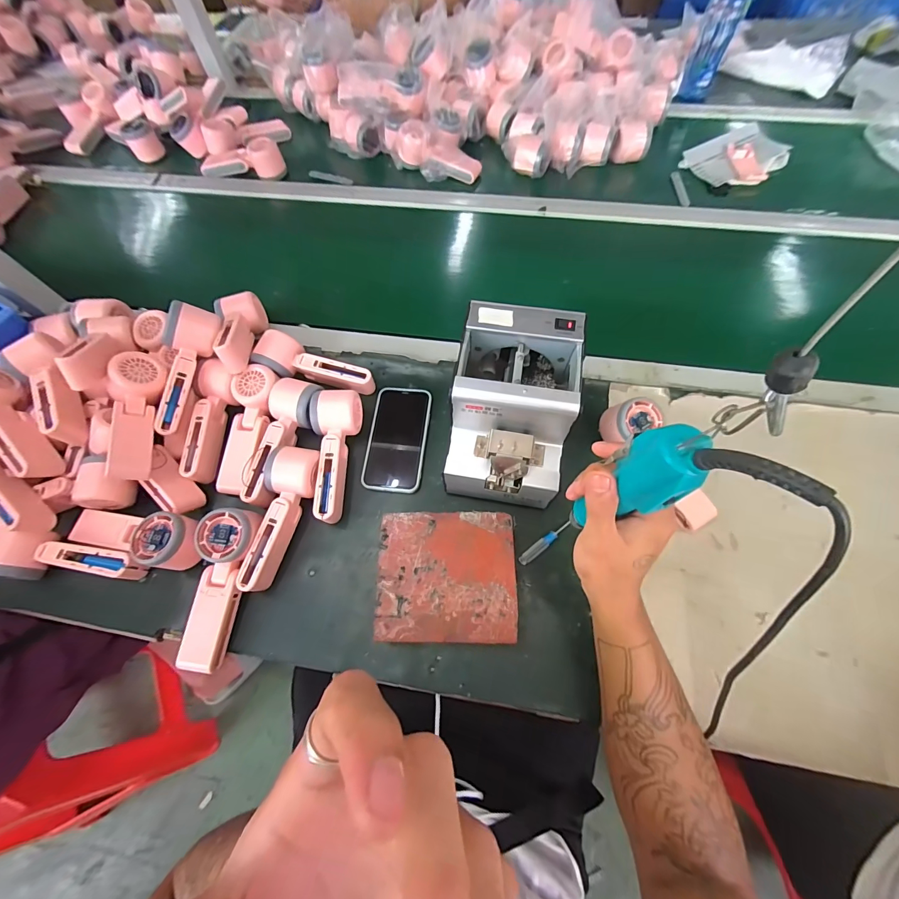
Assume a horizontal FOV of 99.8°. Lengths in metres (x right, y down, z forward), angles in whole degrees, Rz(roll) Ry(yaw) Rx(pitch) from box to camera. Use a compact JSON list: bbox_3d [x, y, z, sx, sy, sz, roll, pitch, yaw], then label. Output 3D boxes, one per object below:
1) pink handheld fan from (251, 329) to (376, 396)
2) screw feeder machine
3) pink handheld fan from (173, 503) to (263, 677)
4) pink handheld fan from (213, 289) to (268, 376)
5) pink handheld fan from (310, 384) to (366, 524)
[{"bbox_3d":[-0.185,-0.111,0.522,0.157,0.052,0.057,17,69,10],"label":"pink handheld fan"},{"bbox_3d":[0.068,-0.043,0.433,0.125,0.143,0.178,9,68,7],"label":"screw feeder machine"},{"bbox_3d":[-0.253,0.149,0.414,0.053,0.037,0.167,8,83,6],"label":"pink handheld fan"},{"bbox_3d":[-0.294,-0.160,0.521,0.054,0.050,0.152,-12,49,-2],"label":"pink handheld fan"},{"bbox_3d":[-0.152,0.006,0.472,0.053,0.054,0.163,5,68,5],"label":"pink handheld fan"}]

